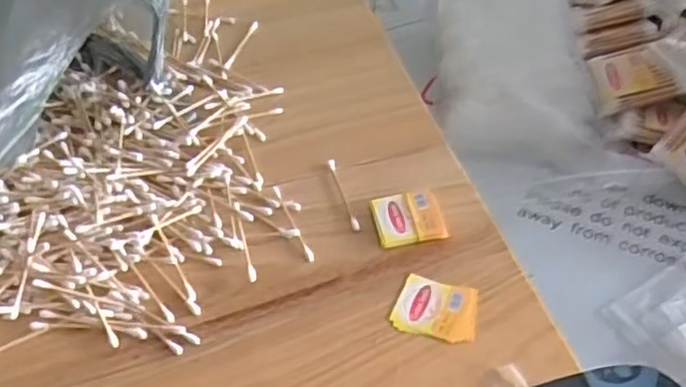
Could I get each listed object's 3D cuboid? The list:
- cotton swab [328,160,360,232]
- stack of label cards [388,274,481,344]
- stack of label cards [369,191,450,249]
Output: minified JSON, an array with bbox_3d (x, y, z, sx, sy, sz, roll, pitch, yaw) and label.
[{"bbox_3d":[0.000,0.000,0.504,0.006,0.004,0.073,-13,49,-9],"label":"cotton swab"},{"bbox_3d":[0.061,0.073,0.437,0.052,0.004,0.043,13,50,13],"label":"stack of label cards"},{"bbox_3d":[0.047,0.017,0.484,0.049,0.011,0.042,-11,49,-8],"label":"stack of label cards"}]

